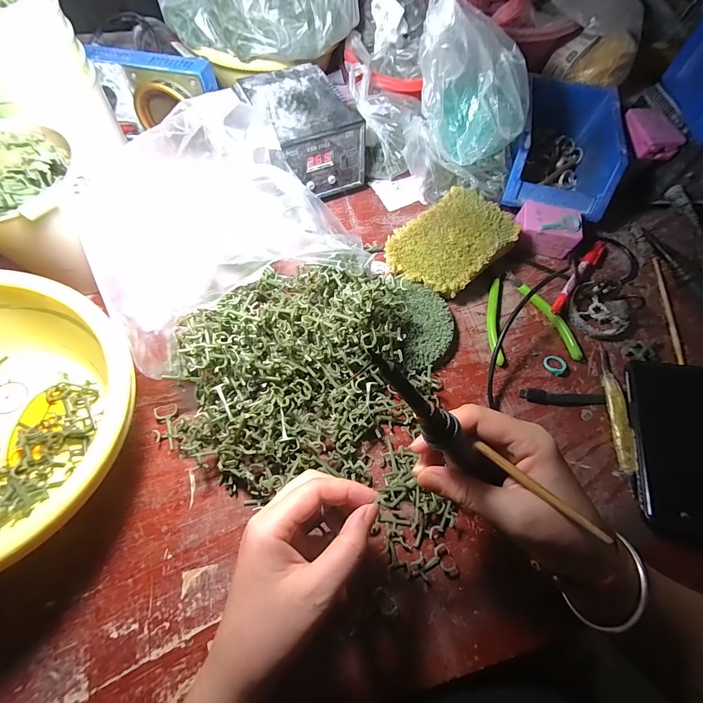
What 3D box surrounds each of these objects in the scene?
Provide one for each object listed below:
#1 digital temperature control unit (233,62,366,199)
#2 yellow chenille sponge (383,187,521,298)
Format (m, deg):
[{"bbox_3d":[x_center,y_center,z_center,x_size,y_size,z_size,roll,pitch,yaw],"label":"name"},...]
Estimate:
[{"bbox_3d":[-0.062,-0.271,0.420,0.104,0.078,0.146,-27,72,-13],"label":"digital temperature control unit"},{"bbox_3d":[0.115,-0.125,0.387,0.132,0.029,0.096,-38,75,-16],"label":"yellow chenille sponge"}]

